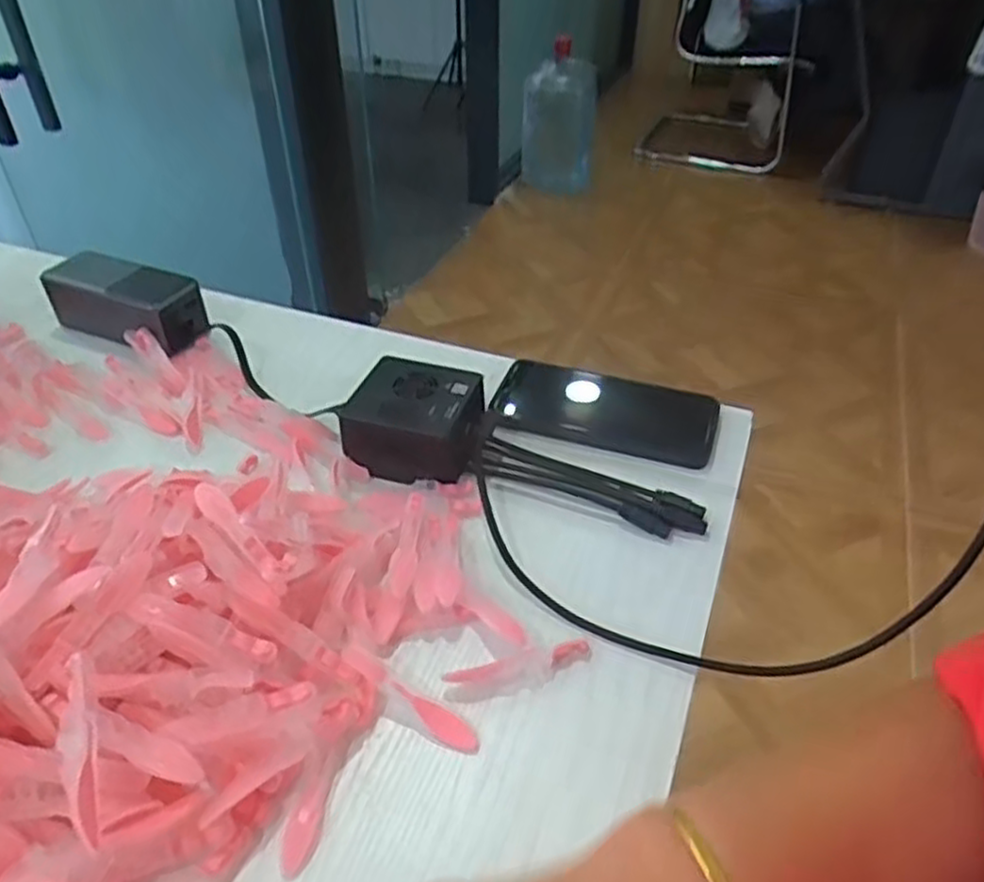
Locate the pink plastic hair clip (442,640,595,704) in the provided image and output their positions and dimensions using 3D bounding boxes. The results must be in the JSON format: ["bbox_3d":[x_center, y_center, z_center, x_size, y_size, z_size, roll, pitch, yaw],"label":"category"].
[{"bbox_3d":[0.015,0.117,0.381,0.077,0.013,0.015,-13,42,-15],"label":"pink plastic hair clip"}]

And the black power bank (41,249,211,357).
[{"bbox_3d":[-0.306,-0.120,0.626,0.137,0.048,0.061,14,41,15],"label":"black power bank"}]

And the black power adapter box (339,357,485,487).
[{"bbox_3d":[-0.049,-0.016,0.506,0.082,0.044,0.073,13,41,15],"label":"black power adapter box"}]

